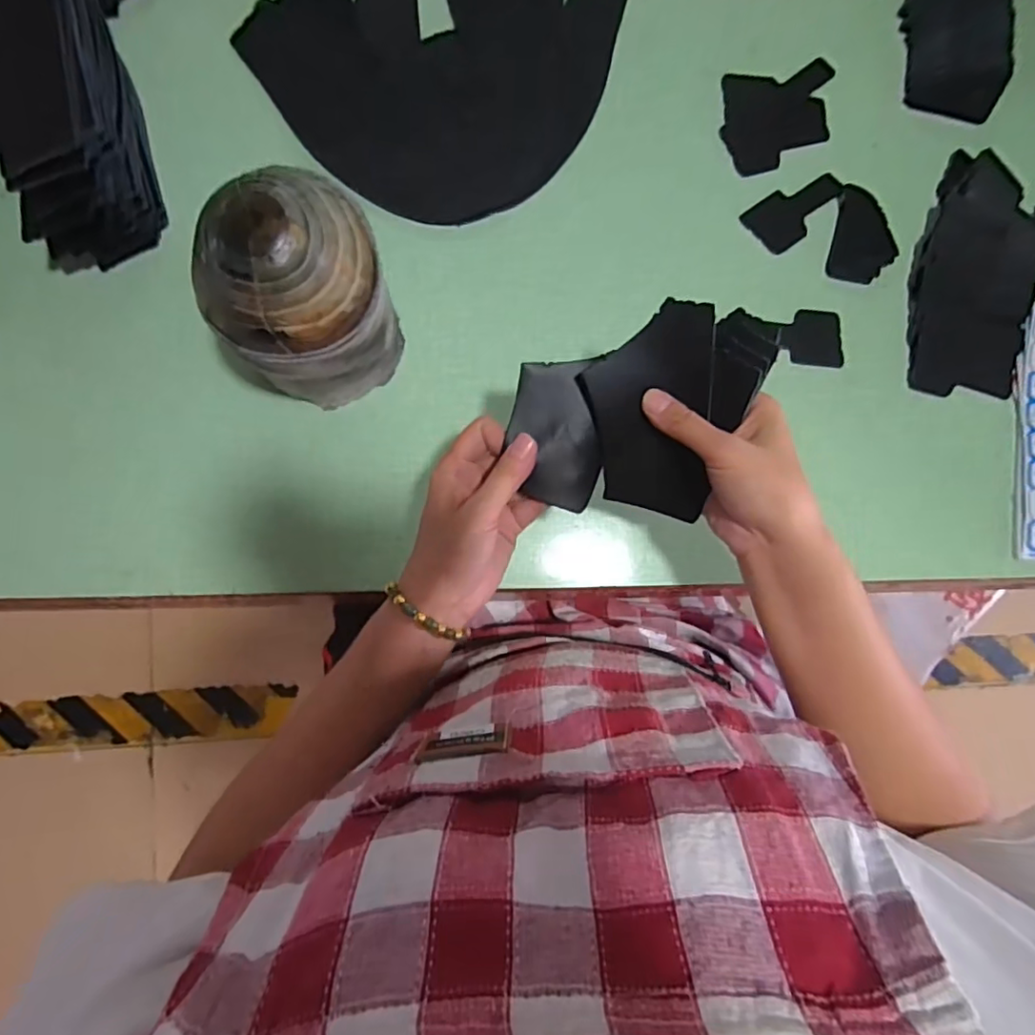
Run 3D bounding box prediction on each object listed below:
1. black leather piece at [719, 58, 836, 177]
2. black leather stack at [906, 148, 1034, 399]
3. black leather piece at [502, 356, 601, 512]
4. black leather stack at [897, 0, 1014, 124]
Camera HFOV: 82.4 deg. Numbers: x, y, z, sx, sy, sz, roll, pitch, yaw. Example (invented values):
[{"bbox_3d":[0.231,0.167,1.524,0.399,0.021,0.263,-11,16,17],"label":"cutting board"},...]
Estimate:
[{"bbox_3d":[0.220,-0.335,0.497,0.096,0.005,0.083,-10,87,-4],"label":"black leather piece"},{"bbox_3d":[0.373,-0.197,0.479,0.098,0.021,0.192,9,86,-2],"label":"black leather stack"},{"bbox_3d":[0.025,-0.049,0.368,0.052,0.009,0.090,-6,101,-5],"label":"black leather piece"},{"bbox_3d":[0.363,-0.399,0.491,0.075,0.030,0.126,5,86,-3],"label":"black leather stack"}]

